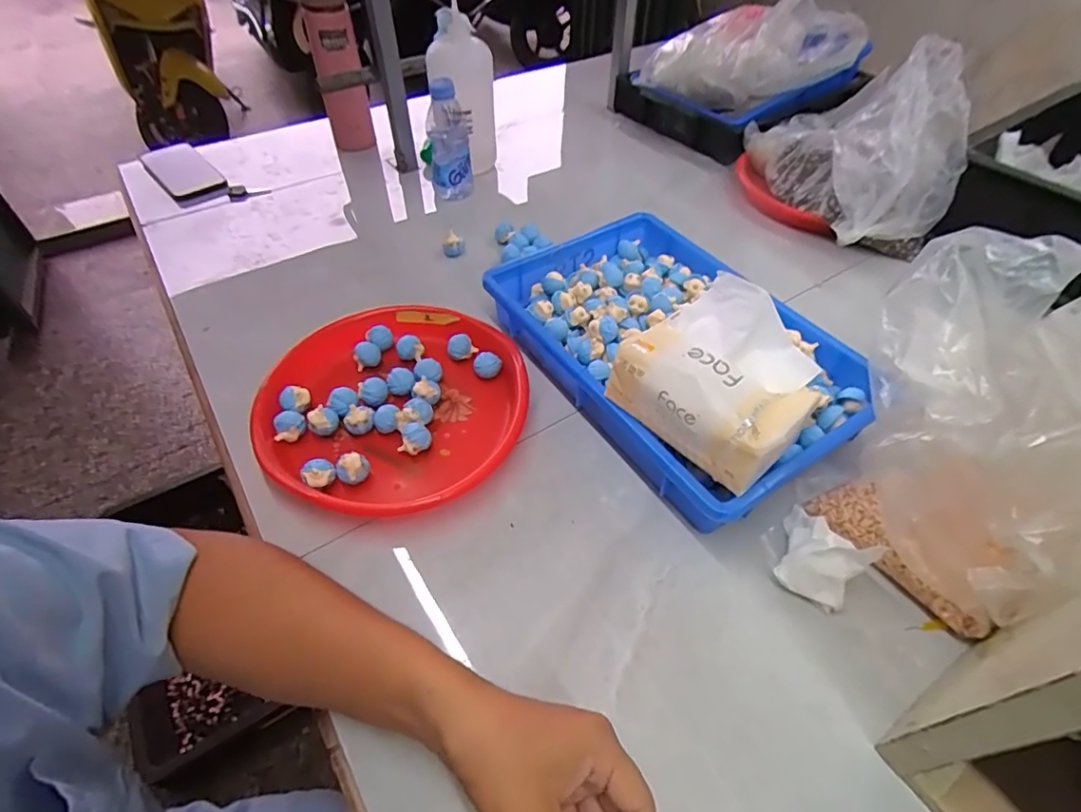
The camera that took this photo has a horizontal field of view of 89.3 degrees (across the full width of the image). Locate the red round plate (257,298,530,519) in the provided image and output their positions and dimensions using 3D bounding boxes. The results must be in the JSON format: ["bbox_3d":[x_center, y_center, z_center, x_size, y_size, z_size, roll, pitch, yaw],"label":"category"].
[{"bbox_3d":[-0.135,-0.005,0.541,0.233,0.051,0.255,0,50,0],"label":"red round plate"}]

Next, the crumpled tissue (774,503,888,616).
[{"bbox_3d":[0.223,0.113,0.433,0.068,0.051,0.075,37,58,27],"label":"crumpled tissue"}]

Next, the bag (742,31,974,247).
[{"bbox_3d":[0.401,-0.355,0.705,0.118,0.176,0.283,-12,51,-10],"label":"bag"}]

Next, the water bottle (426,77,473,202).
[{"bbox_3d":[-0.132,-0.375,0.776,0.063,0.152,0.063,-8,50,-7],"label":"water bottle"}]

